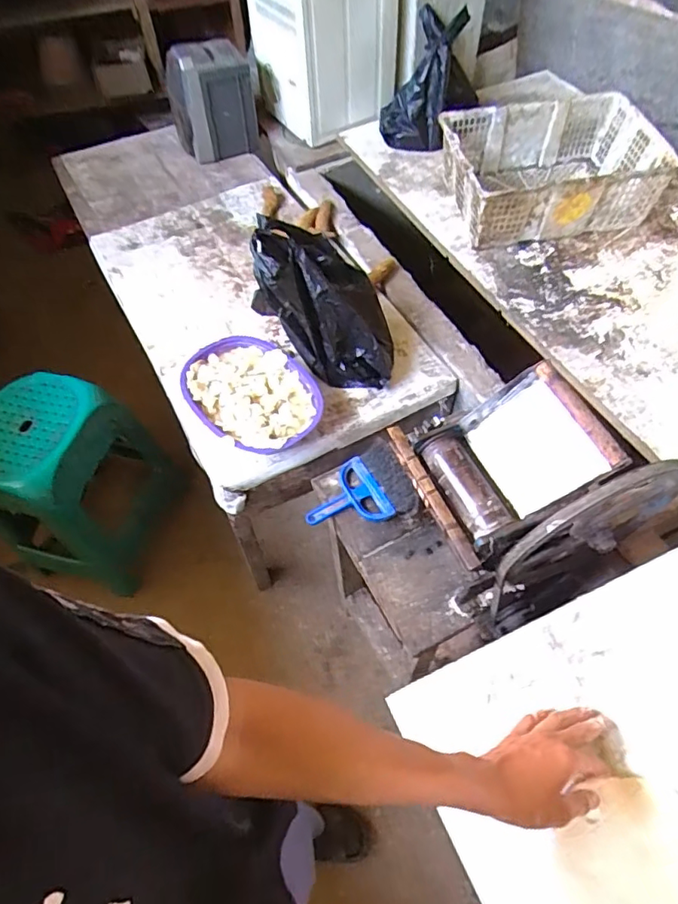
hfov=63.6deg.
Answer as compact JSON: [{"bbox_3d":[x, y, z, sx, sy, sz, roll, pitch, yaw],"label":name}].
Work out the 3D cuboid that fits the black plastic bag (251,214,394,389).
[{"bbox_3d":[-0.024,-0.284,1.076,0.265,0.280,0.195,4,59,5],"label":"black plastic bag"}]

